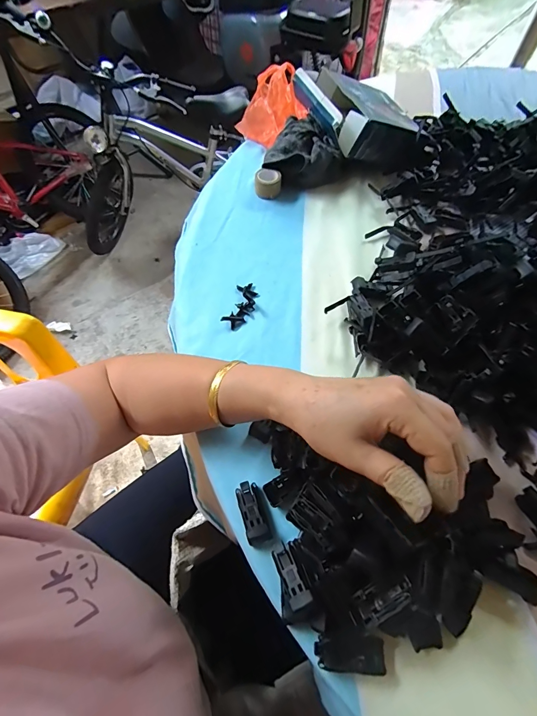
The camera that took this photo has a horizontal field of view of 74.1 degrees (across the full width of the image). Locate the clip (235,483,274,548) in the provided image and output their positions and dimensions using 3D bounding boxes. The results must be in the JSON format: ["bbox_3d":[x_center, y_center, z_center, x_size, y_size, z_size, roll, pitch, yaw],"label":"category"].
[{"bbox_3d":[-0.013,0.132,0.302,0.020,0.019,0.048,-16,62,-9],"label":"clip"}]

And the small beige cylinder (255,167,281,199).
[{"bbox_3d":[0.000,-0.246,0.501,0.036,0.026,0.029,2,60,1],"label":"small beige cylinder"}]

